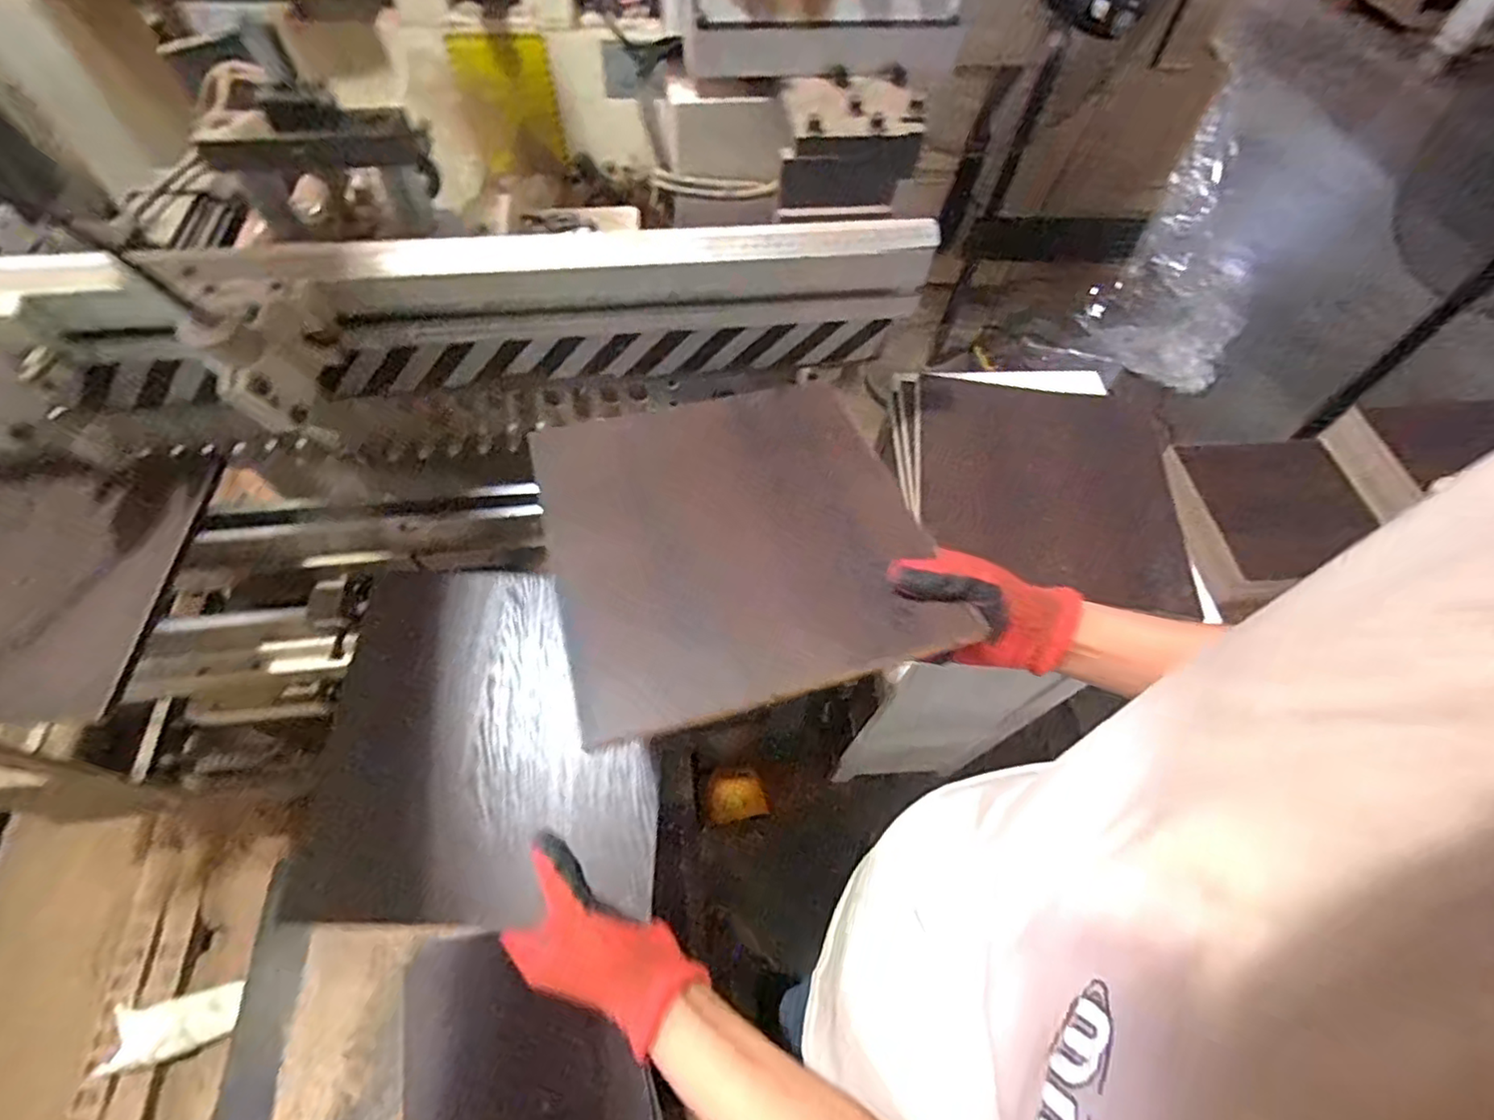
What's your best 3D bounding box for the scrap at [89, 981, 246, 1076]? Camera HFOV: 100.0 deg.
[{"bbox_3d":[-0.969,0.788,1.065,0.169,0.020,0.092,12,48,-36],"label":"scrap"}]

